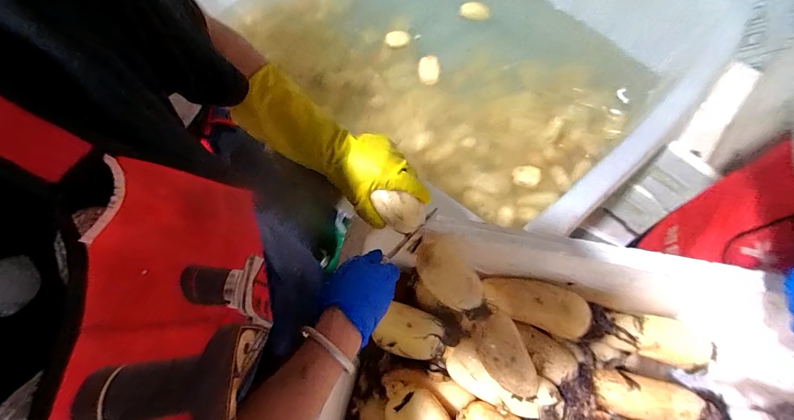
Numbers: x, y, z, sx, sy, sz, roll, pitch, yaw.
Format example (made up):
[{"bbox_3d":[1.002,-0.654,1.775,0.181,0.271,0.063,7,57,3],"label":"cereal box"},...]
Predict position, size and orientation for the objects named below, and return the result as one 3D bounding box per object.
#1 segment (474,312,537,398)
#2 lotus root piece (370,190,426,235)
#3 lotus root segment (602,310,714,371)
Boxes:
[{"bbox_3d":[0.138,0.190,0.438,0.051,0.051,0.113,-23,78,-18],"label":"segment"},{"bbox_3d":[0.004,0.000,0.426,0.063,0.032,0.038,32,69,14],"label":"lotus root piece"},{"bbox_3d":[0.396,0.193,0.512,0.163,0.052,0.059,14,66,7],"label":"lotus root segment"}]

